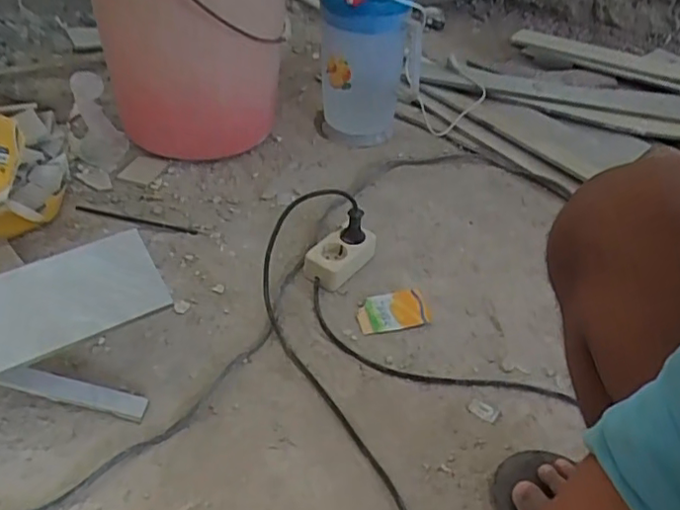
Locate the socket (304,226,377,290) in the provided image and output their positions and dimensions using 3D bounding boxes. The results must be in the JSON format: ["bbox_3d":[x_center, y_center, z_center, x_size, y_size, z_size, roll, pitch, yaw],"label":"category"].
[{"bbox_3d":[0.003,-0.001,0.864,0.064,0.041,0.107,30,45,23],"label":"socket"}]

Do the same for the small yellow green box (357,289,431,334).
[{"bbox_3d":[0.070,0.074,0.814,0.101,0.011,0.060,-9,43,-18],"label":"small yellow green box"}]

